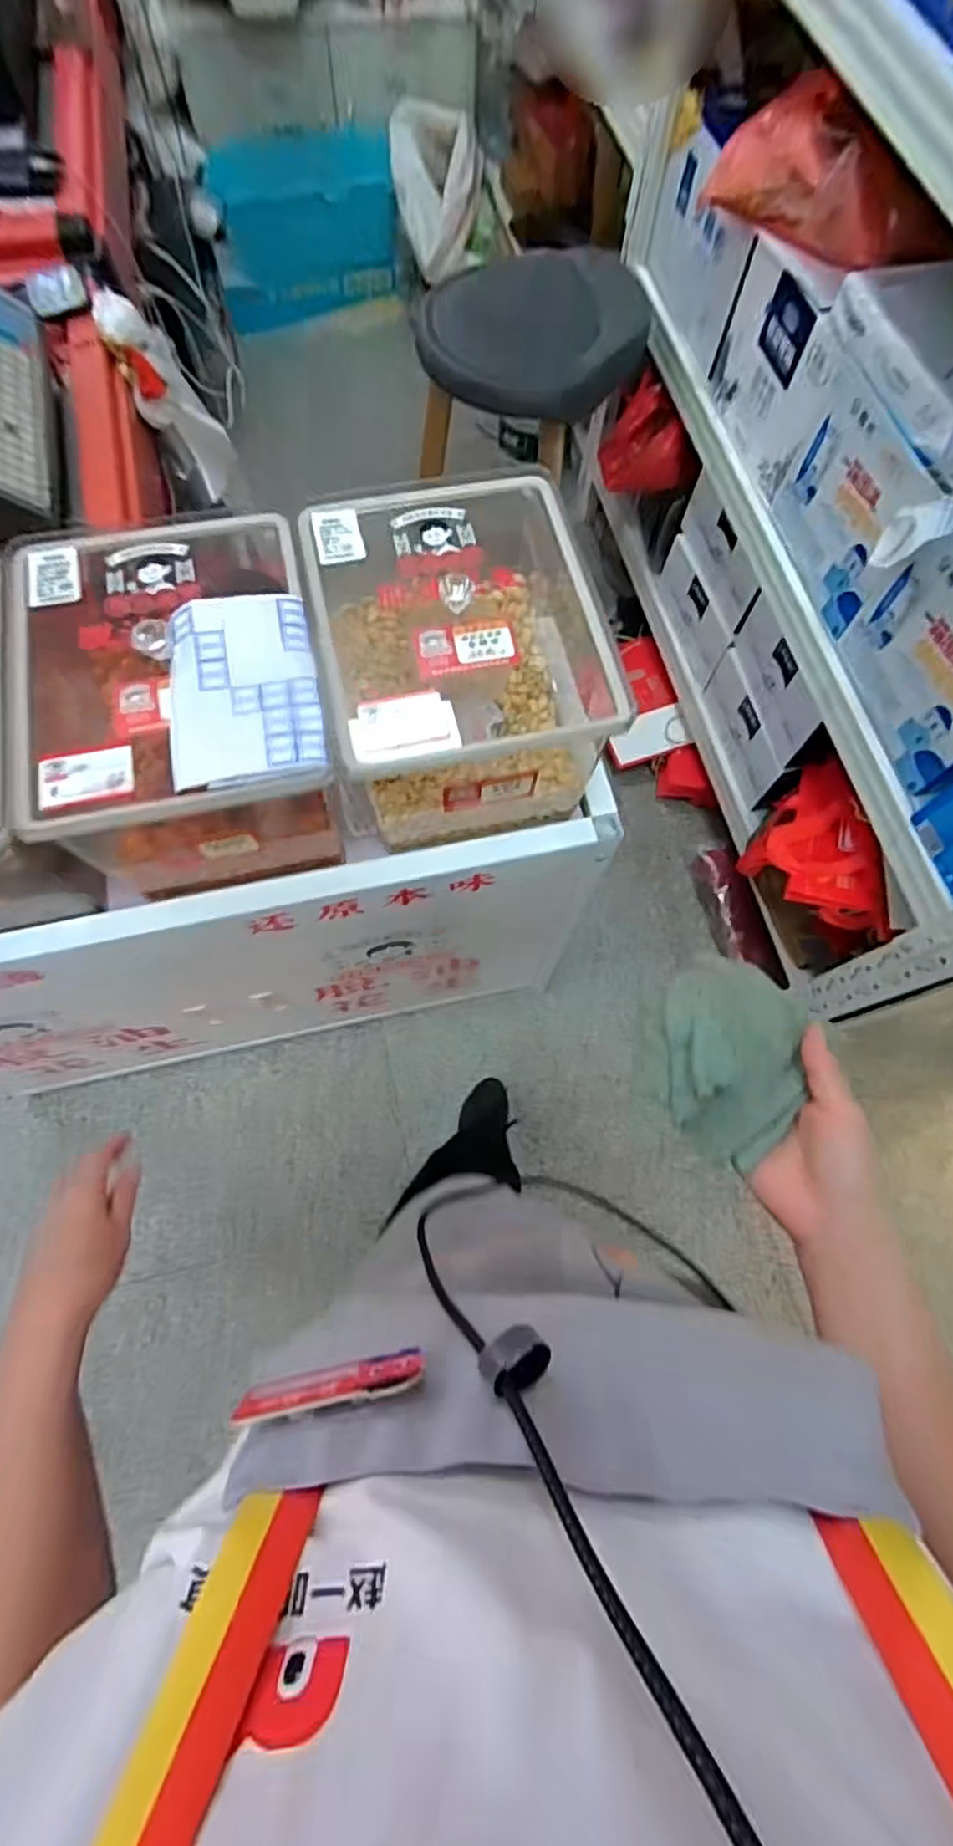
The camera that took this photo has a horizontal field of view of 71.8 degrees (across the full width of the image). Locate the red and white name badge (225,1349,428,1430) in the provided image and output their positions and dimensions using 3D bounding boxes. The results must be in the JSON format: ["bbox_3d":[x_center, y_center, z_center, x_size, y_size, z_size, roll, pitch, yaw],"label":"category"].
[{"bbox_3d":[-0.056,0.181,0.259,0.070,0.021,0.009,-9,72,-4],"label":"red and white name badge"}]

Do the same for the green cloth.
[{"bbox_3d":[0.164,0.088,0.429,0.071,0.051,0.124,7,72,1],"label":"green cloth"}]

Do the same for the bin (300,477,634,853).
[{"bbox_3d":[-0.015,-0.247,0.661,0.255,0.190,0.291,-8,72,-3],"label":"bin"}]

